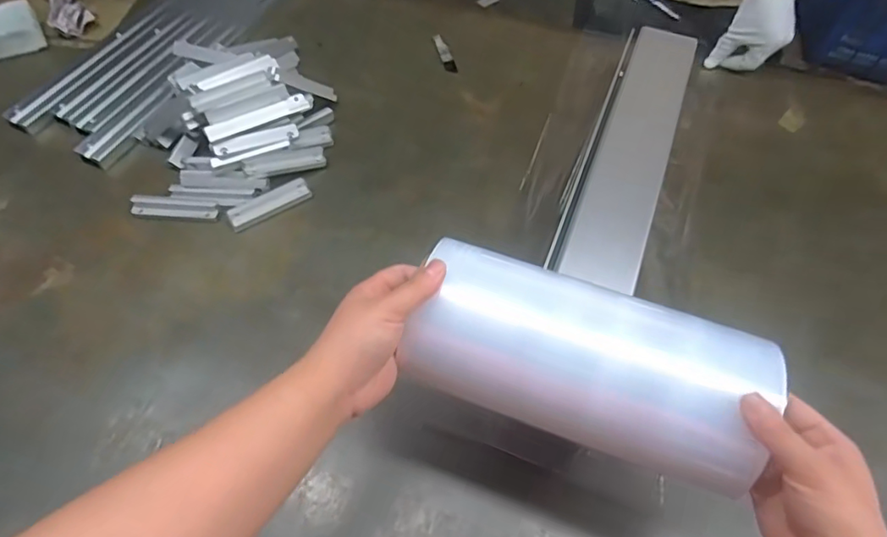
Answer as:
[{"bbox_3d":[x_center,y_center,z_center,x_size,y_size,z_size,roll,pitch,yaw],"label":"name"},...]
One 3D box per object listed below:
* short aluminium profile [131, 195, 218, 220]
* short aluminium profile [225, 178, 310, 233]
[{"bbox_3d":[-0.319,-0.073,0.651,0.100,0.008,0.025,5,57,1],"label":"short aluminium profile"},{"bbox_3d":[-0.207,-0.078,0.653,0.100,0.006,0.028,-30,63,-19],"label":"short aluminium profile"}]

